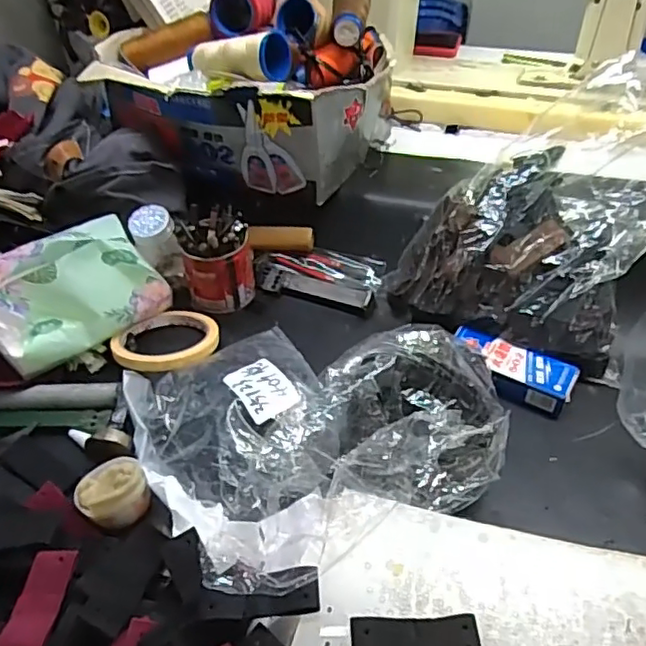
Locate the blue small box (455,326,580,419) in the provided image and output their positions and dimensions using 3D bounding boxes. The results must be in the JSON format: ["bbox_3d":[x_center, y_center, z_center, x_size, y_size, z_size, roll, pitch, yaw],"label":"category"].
[{"bbox_3d":[0.158,0.040,0.504,0.101,0.019,0.049,18,46,21],"label":"blue small box"}]

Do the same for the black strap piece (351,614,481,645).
[{"bbox_3d":[0.049,0.167,0.313,0.066,0.004,0.024,-1,53,-1],"label":"black strap piece"}]

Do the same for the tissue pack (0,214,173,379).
[{"bbox_3d":[-0.222,-0.029,0.527,0.152,0.078,0.080,-30,49,-27],"label":"tissue pack"}]

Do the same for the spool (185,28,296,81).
[{"bbox_3d":[-0.085,-0.254,0.562,0.105,0.039,0.041,13,45,17],"label":"spool"}]

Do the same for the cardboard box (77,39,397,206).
[{"bbox_3d":[-0.077,-0.220,0.623,0.265,0.108,0.177,13,45,17],"label":"cardboard box"}]

